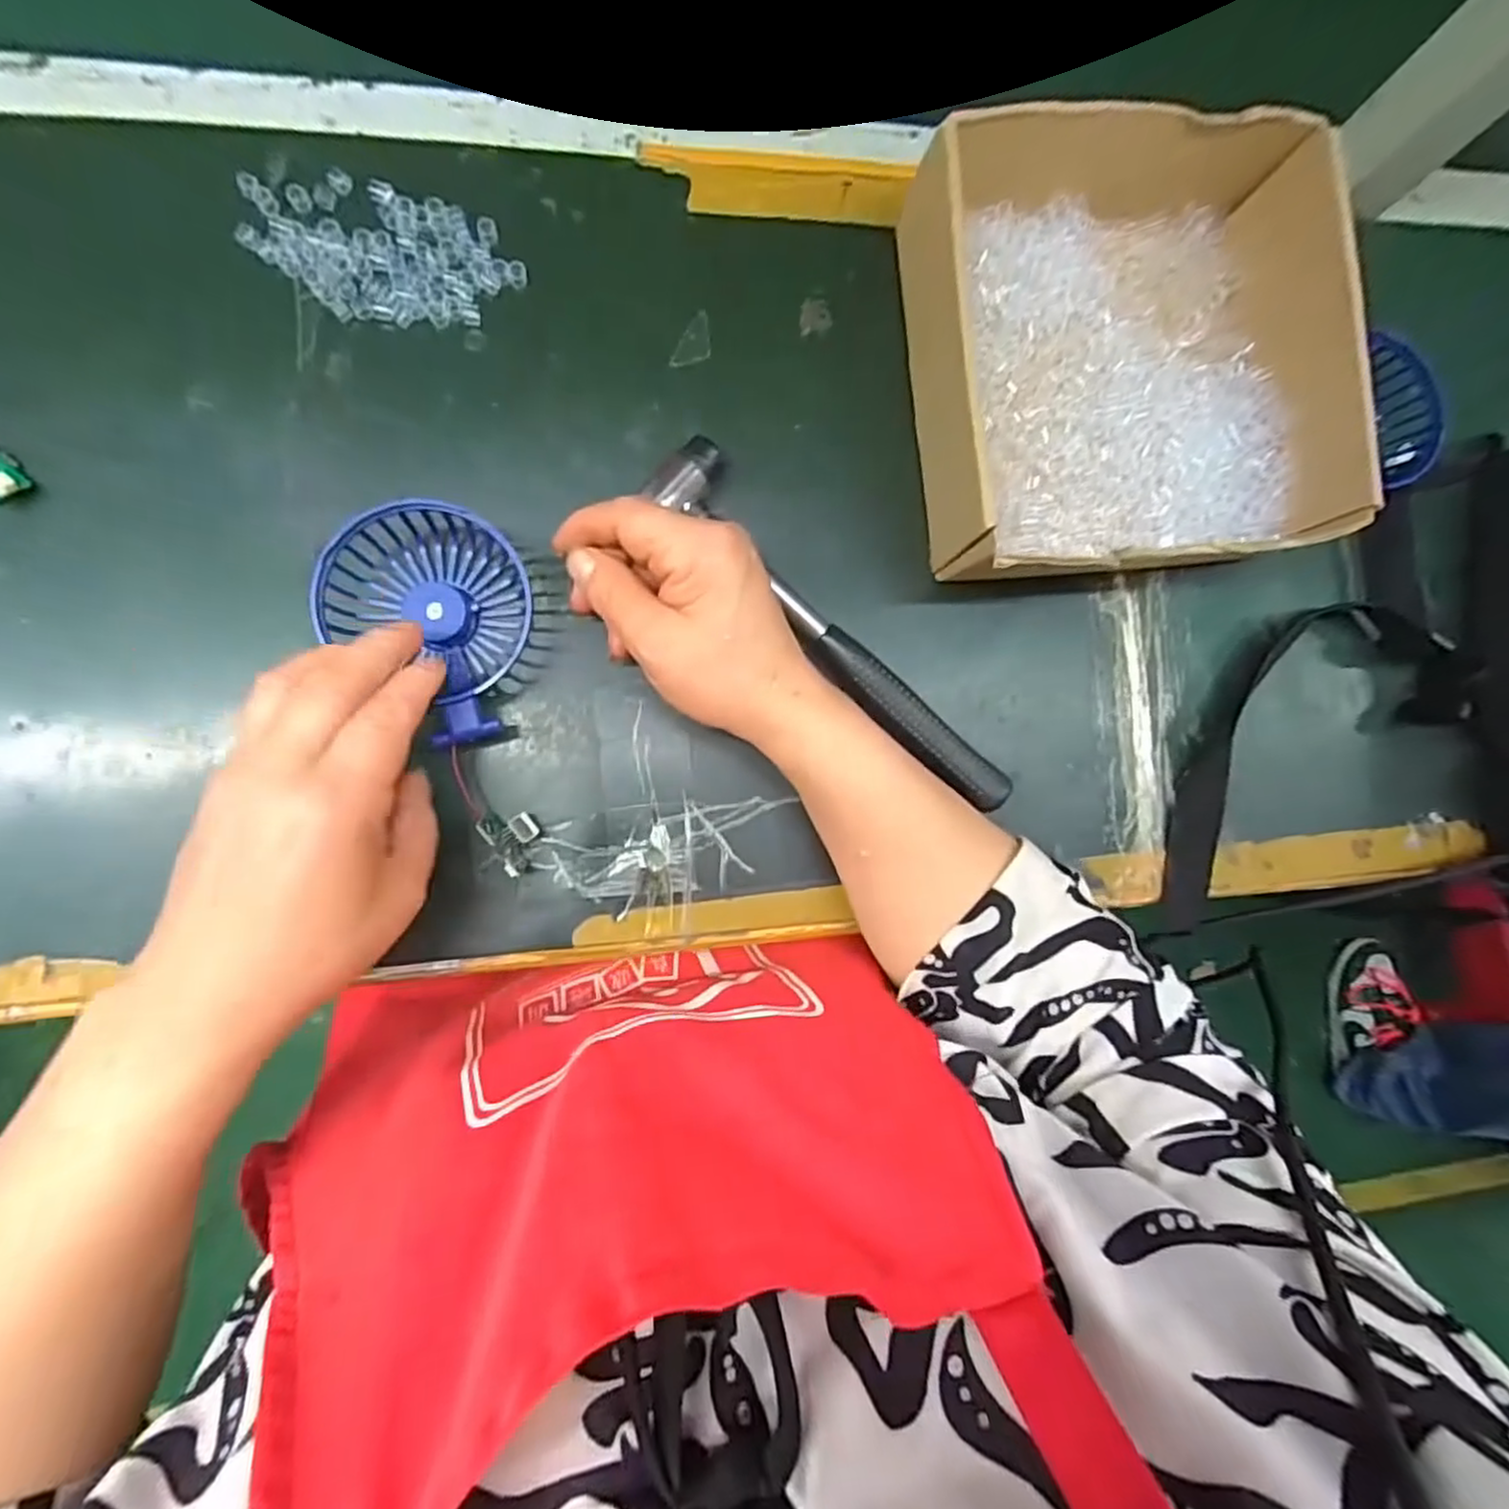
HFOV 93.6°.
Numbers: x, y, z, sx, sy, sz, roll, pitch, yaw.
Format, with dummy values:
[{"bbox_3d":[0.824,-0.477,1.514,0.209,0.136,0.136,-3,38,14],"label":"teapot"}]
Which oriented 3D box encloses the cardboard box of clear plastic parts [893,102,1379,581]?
[{"bbox_3d":[0.186,-0.197,0.363,0.204,0.075,0.210,-9,90,-9],"label":"cardboard box of clear plastic parts"}]

